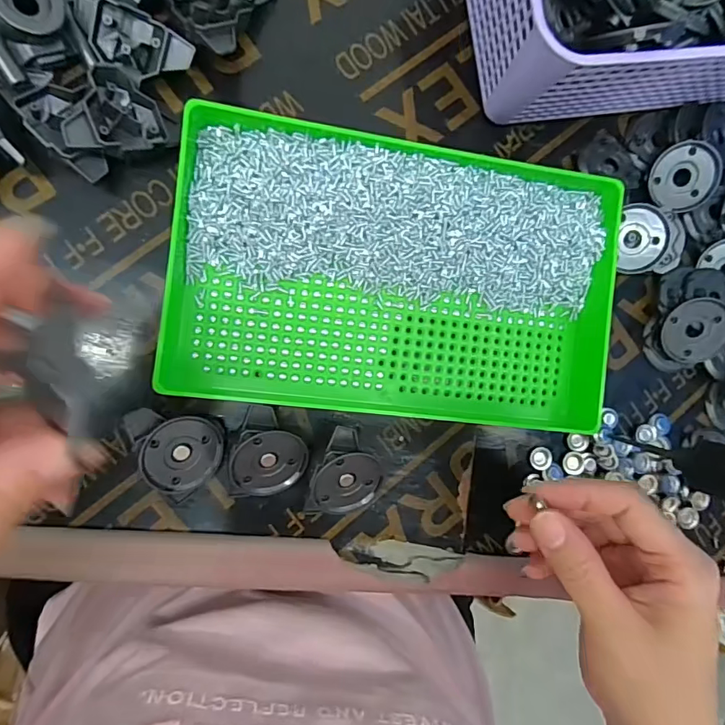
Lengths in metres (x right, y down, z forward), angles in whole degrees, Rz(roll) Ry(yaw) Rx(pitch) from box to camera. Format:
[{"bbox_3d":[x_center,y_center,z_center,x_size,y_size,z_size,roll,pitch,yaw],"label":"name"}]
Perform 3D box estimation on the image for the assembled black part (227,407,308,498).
[{"bbox_3d":[-0.052,0.050,0.267,0.041,0.031,0.050,5,90,-10],"label":"assembled black part"}]

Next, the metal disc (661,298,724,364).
[{"bbox_3d":[0.217,-0.020,0.308,0.041,0.004,0.043,-12,107,13],"label":"metal disc"}]

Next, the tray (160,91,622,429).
[{"bbox_3d":[0.024,-0.045,0.274,0.250,0.039,0.154,6,90,-10],"label":"tray"}]

